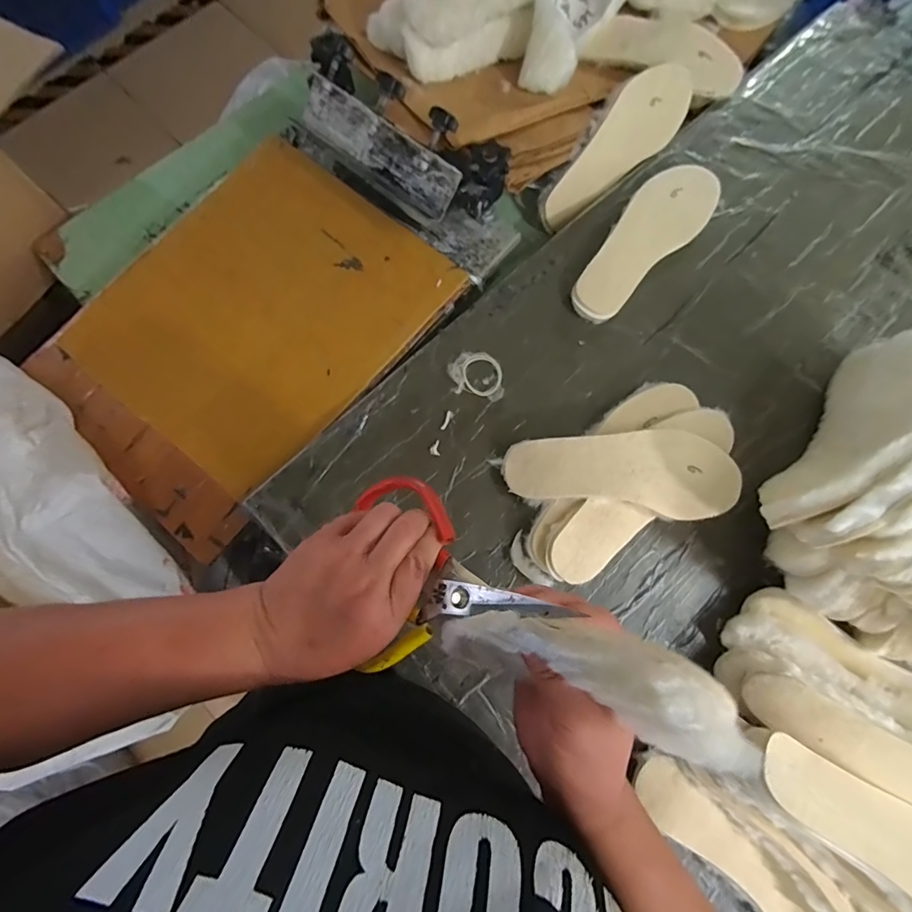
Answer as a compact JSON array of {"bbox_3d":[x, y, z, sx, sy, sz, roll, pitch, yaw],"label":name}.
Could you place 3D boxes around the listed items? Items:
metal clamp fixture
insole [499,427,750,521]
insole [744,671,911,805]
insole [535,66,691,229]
[{"bbox_3d":[-0.067,-0.388,0.595,0.344,0.130,0.104,39,79,8],"label":"metal clamp fixture"},{"bbox_3d":[0.191,0.017,0.534,0.260,0.053,0.092,9,76,1],"label":"insole"},{"bbox_3d":[0.414,0.291,0.440,0.267,0.075,0.019,30,33,6],"label":"insole"},{"bbox_3d":[0.219,-0.430,0.643,0.265,0.020,0.086,-43,111,1],"label":"insole"}]

